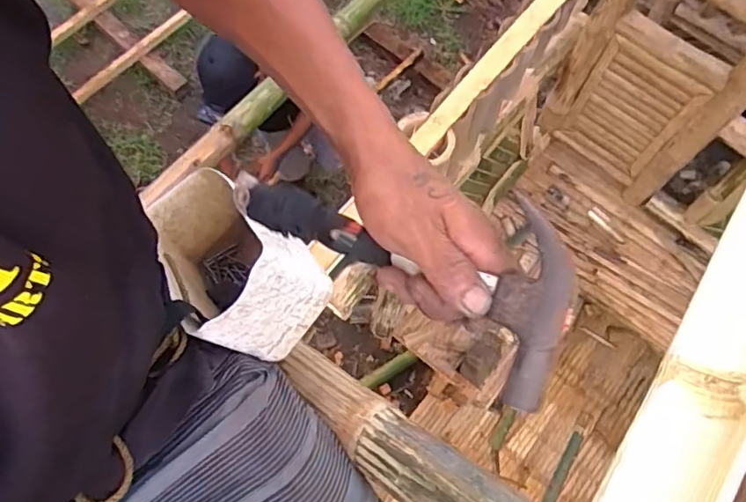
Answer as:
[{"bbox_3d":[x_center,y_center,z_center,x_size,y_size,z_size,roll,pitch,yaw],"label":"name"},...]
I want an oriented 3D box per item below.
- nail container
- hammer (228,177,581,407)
[{"bbox_3d":[-0.148,0.016,0.592,0.118,0.112,0.187,-43,45,-16],"label":"nail container"},{"bbox_3d":[0.013,-0.017,0.360,0.255,0.030,0.094,33,106,29],"label":"hammer"}]

